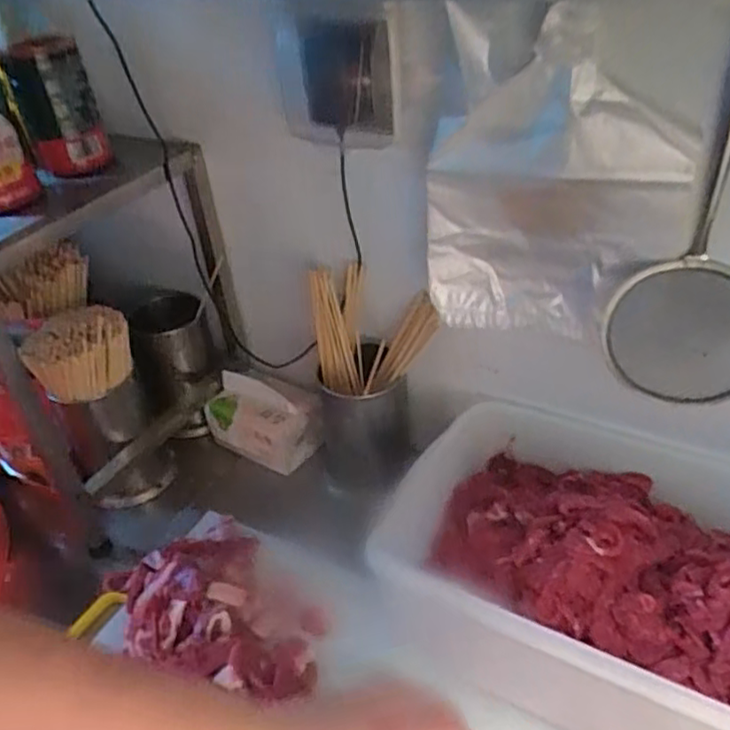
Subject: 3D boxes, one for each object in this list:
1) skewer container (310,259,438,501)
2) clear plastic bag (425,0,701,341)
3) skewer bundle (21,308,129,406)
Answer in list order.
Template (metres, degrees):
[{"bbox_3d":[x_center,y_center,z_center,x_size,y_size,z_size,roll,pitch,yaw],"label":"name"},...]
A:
[{"bbox_3d":[0.010,0.043,0.785,0.130,0.295,0.131,-12,39,-7],"label":"skewer container"},{"bbox_3d":[0.143,-0.138,0.535,0.193,0.259,0.028,8,41,18],"label":"clear plastic bag"},{"bbox_3d":[-0.311,-0.012,0.747,0.108,0.092,0.087,-26,42,-22],"label":"skewer bundle"}]

